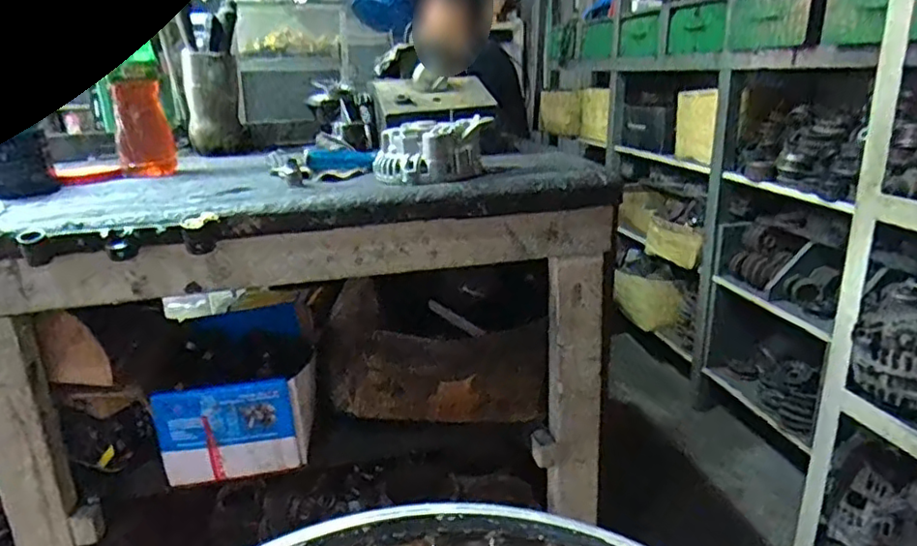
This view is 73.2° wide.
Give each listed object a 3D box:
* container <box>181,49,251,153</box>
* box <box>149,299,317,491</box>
[{"bbox_3d":[-0.447,-0.315,1.132,0.095,0.167,0.093,-8,19,-18],"label":"container"},{"bbox_3d":[-0.336,0.173,0.954,0.224,0.146,0.270,-7,19,-15],"label":"box"}]

